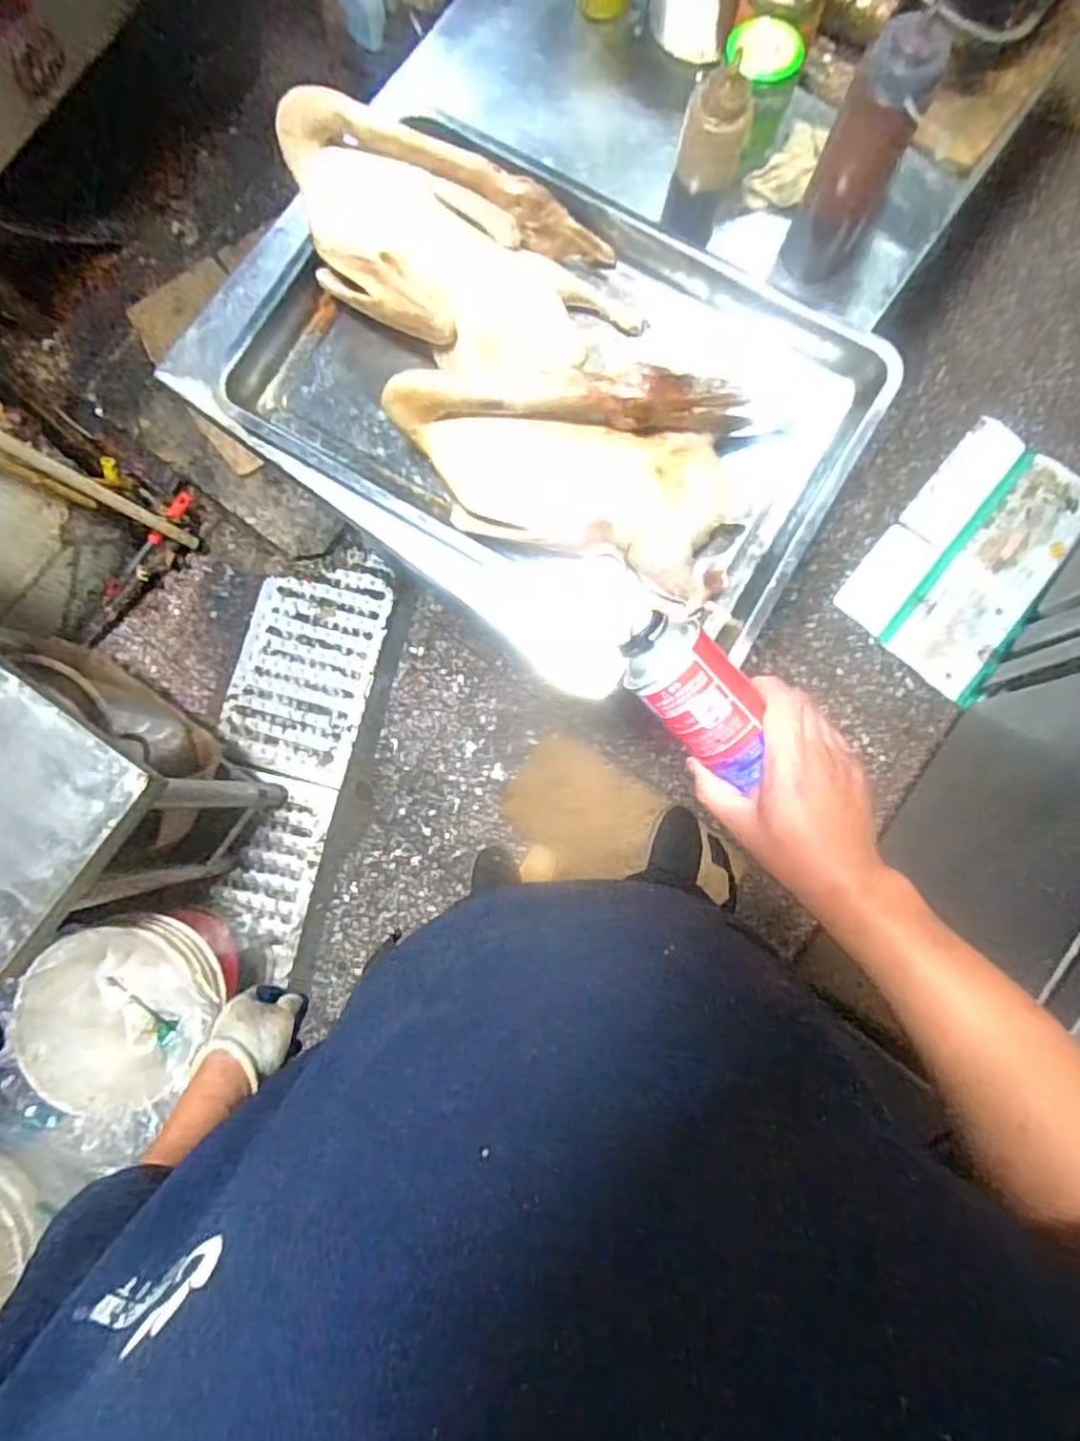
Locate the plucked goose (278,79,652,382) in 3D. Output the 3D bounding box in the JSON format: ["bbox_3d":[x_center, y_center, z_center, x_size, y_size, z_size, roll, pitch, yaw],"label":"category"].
[{"bbox_3d":[-0.090,-0.461,0.698,0.359,0.098,0.197,27,85,4],"label":"plucked goose"}]

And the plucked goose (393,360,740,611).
[{"bbox_3d":[0.031,-0.242,0.650,0.330,0.119,0.170,19,84,3],"label":"plucked goose"}]

